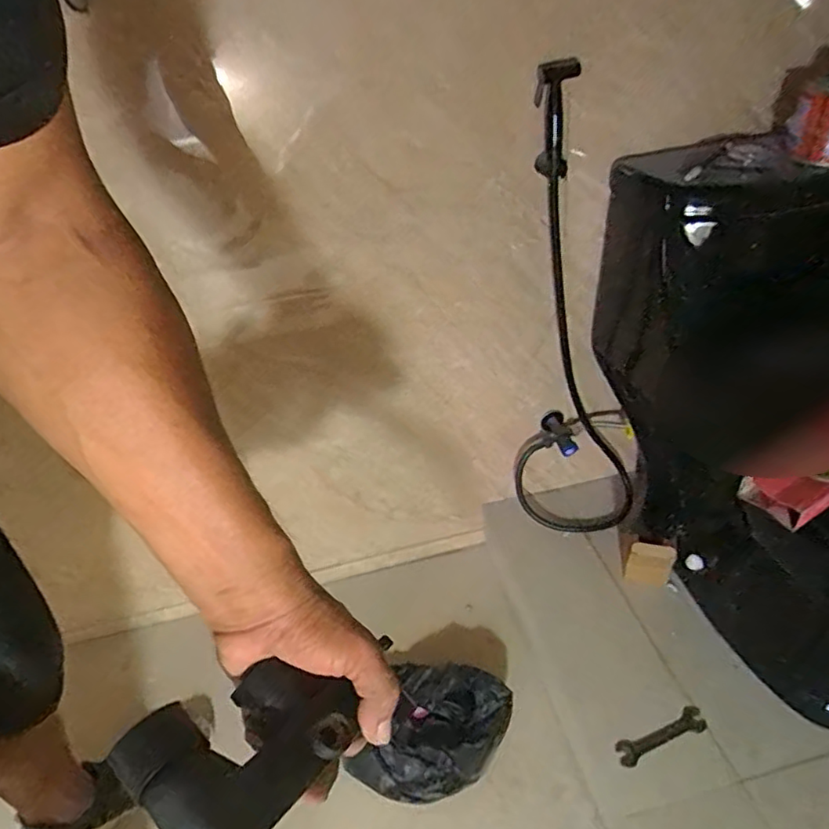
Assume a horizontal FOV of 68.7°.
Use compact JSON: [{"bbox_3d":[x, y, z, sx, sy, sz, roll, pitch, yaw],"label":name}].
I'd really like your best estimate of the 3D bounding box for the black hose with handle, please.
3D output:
[{"bbox_3d":[0.302,-0.132,1.049,0.221,0.821,0.145,10,38,24],"label":"black hose with handle"}]

